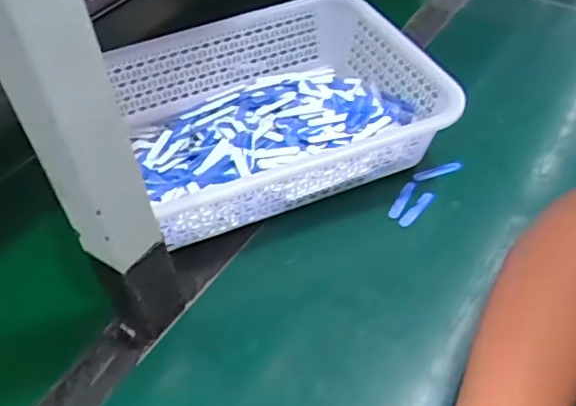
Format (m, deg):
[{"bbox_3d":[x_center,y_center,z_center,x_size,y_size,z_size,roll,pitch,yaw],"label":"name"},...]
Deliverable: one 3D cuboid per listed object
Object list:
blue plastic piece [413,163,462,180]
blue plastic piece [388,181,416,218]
[{"bbox_3d":[0.154,-0.034,0.593,0.051,0.007,0.009,-14,47,-8],"label":"blue plastic piece"},{"bbox_3d":[0.114,-0.004,0.569,0.012,0.009,0.053,20,52,21],"label":"blue plastic piece"}]

